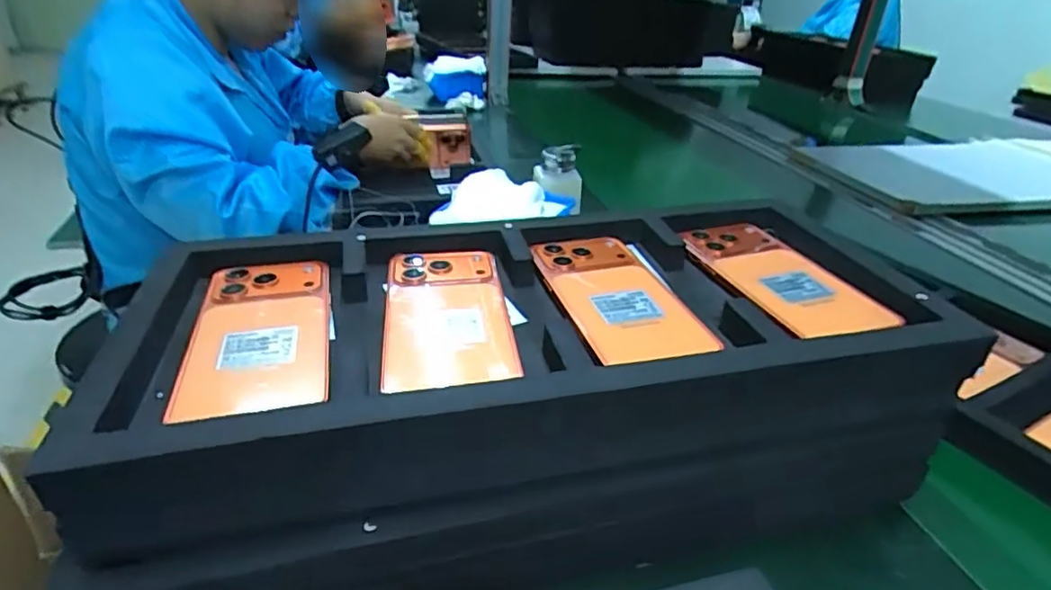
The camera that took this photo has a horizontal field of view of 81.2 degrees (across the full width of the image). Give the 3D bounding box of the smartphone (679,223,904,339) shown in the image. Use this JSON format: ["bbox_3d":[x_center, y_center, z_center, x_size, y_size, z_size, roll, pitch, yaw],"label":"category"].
[{"bbox_3d":[0.178,-0.014,0.433,0.074,0.014,0.167,-7,32,-18],"label":"smartphone"}]

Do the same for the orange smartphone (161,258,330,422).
[{"bbox_3d":[-0.157,0.020,0.365,0.075,0.014,0.144,-5,32,-14],"label":"orange smartphone"}]

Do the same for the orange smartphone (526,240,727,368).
[{"bbox_3d":[0.058,-0.001,0.409,0.069,0.015,0.166,-14,35,-9],"label":"orange smartphone"}]

